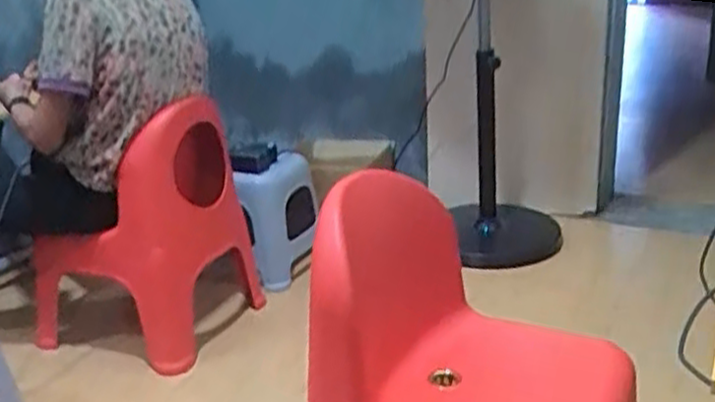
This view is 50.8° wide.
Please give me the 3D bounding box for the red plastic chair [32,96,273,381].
[{"bbox_3d":[-0.485,0.047,1.731,0.366,0.520,0.412,7,22,23],"label":"red plastic chair"}]

